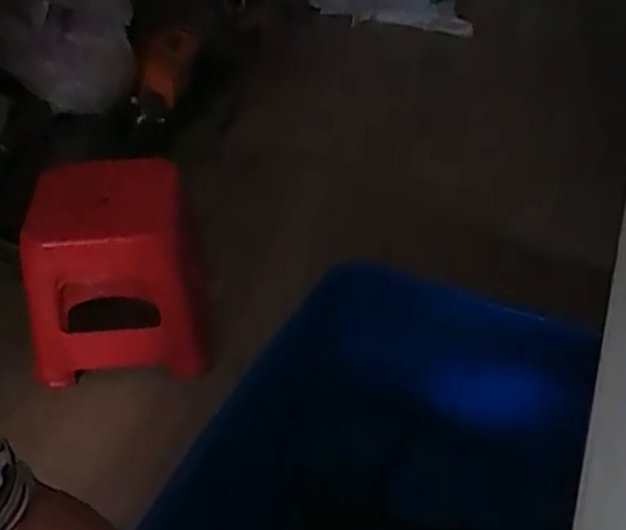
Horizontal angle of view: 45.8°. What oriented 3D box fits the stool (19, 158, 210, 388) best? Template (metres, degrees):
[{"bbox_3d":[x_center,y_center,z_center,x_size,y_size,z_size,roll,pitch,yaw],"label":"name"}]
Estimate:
[{"bbox_3d":[-0.326,0.009,1.217,0.278,0.253,0.271,-10,40,-12],"label":"stool"}]

